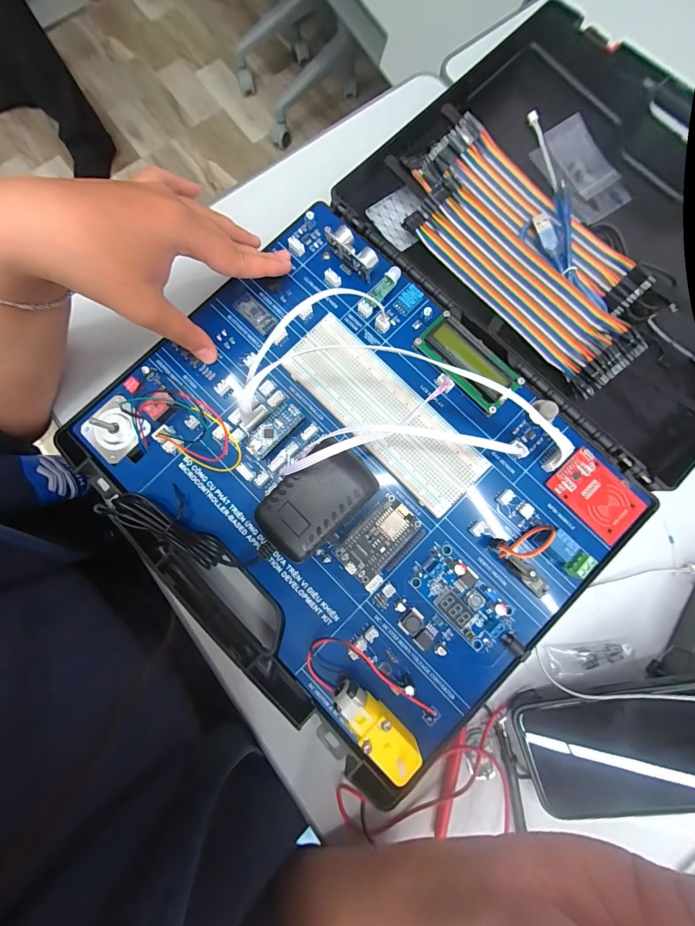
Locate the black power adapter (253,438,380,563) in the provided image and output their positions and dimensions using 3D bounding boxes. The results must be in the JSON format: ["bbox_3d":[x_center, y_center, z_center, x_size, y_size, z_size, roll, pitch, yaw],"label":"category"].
[{"bbox_3d":[-0.021,0.027,0.234,0.075,0.039,0.048,-45,84,-5],"label":"black power adapter"}]

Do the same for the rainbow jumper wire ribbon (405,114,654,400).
[{"bbox_3d":[0.149,-0.174,0.282,0.096,0.029,0.235,-43,84,-5],"label":"rainbow jumper wire ribbon"}]

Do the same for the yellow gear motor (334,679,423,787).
[{"bbox_3d":[0.018,0.168,0.220,0.064,0.024,0.025,44,85,6],"label":"yellow gear motor"}]

